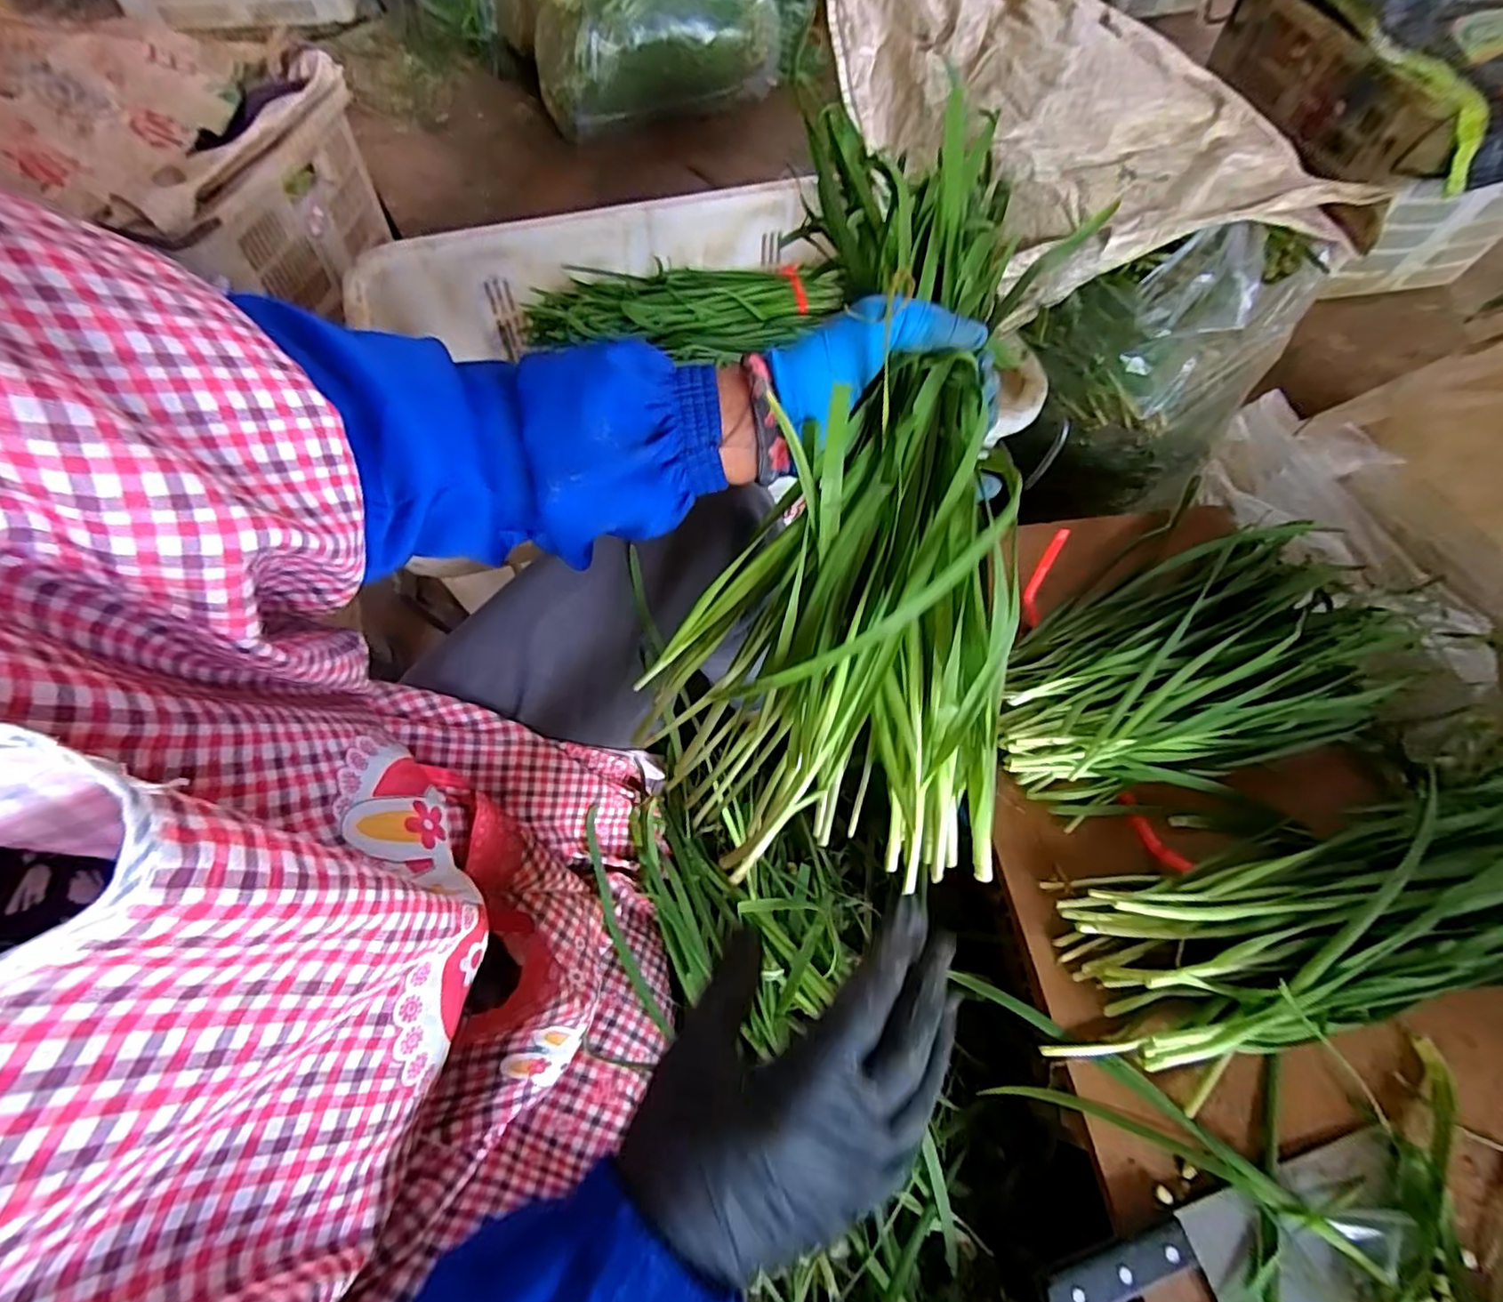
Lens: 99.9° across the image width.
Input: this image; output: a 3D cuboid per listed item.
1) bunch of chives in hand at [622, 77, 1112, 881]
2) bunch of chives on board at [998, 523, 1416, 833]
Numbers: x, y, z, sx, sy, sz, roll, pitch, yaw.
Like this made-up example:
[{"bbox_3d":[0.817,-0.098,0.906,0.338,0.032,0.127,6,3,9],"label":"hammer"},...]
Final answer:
[{"bbox_3d":[0.064,-0.091,0.330,0.183,0.088,0.393,11,86,4],"label":"bunch of chives in hand"},{"bbox_3d":[0.378,0.006,0.543,0.385,0.052,0.193,-19,65,-11],"label":"bunch of chives on board"}]

